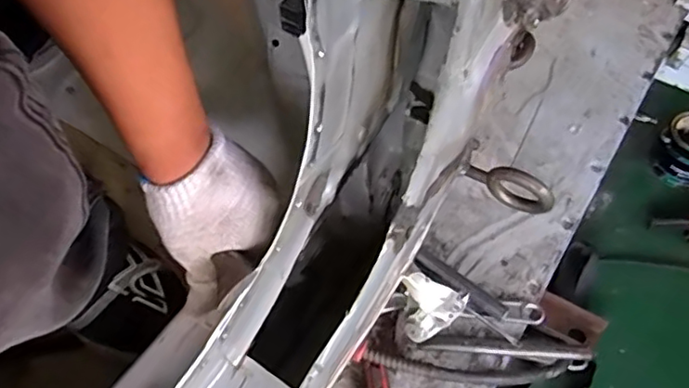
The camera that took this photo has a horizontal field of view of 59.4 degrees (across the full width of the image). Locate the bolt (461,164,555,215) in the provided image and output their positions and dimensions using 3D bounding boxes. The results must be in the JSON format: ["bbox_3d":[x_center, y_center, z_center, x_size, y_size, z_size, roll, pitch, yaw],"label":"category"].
[{"bbox_3d":[0.165,-0.008,0.613,0.094,0.069,0.014,28,61,17],"label":"bolt"}]

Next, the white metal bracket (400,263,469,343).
[{"bbox_3d":[0.098,0.130,0.678,0.073,0.100,0.039,9,57,6],"label":"white metal bracket"}]

